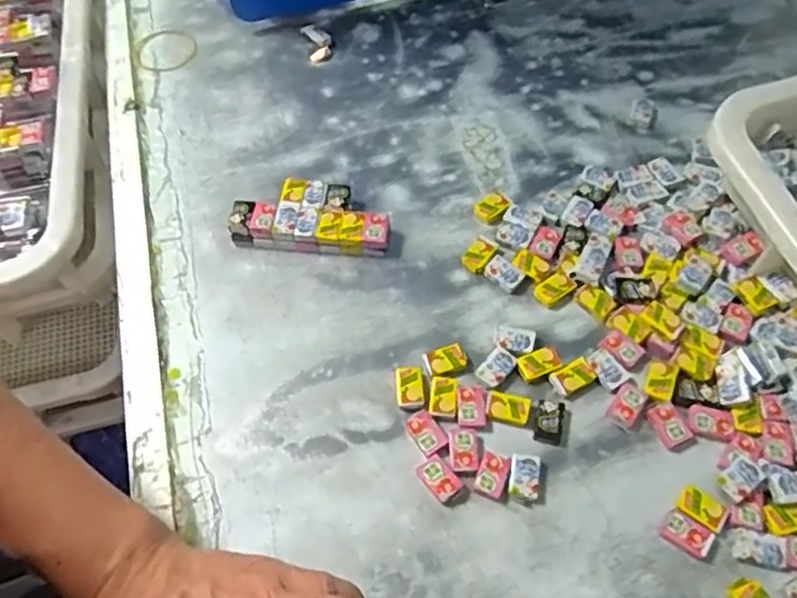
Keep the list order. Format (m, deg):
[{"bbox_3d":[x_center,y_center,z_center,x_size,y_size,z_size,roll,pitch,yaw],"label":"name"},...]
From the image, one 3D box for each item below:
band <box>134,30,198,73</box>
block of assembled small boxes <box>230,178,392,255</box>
[{"bbox_3d":[-0.222,-0.240,0.619,0.061,0.004,0.063,-1,59,2],"label":"band"},{"bbox_3d":[-0.064,-0.062,0.490,0.117,0.022,0.053,5,59,5],"label":"block of assembled small boxes"}]

